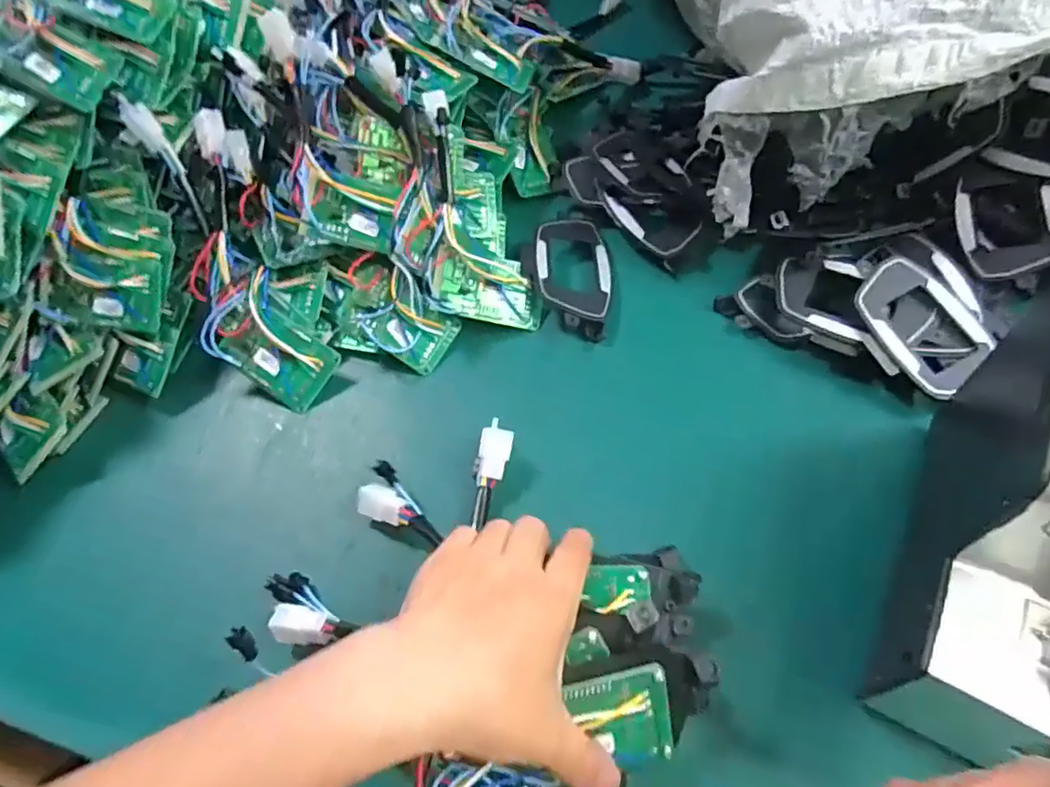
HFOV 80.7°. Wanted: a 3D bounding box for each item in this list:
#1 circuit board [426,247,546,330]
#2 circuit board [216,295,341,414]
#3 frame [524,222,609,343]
[{"bbox_3d":[-0.027,-0.076,0.445,0.083,0.011,0.046,10,85,-15],"label":"circuit board"},{"bbox_3d":[-0.177,-0.029,0.432,0.085,0.014,0.049,33,86,2],"label":"circuit board"},{"bbox_3d":[0.032,-0.090,0.465,0.062,0.024,0.104,1,59,7],"label":"frame"}]

